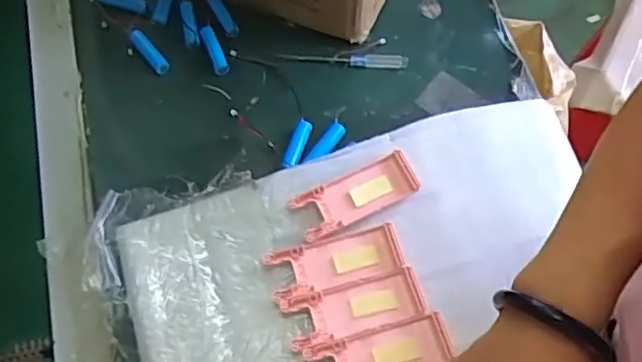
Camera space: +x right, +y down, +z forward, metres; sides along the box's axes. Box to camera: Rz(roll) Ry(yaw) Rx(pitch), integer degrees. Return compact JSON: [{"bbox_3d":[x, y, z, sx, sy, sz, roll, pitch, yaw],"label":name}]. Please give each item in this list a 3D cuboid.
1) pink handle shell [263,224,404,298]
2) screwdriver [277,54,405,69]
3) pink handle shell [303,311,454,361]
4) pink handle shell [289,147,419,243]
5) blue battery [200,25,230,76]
[{"bbox_3d":[0.011,0.062,0.478,0.101,0.008,0.038,-14,65,-6],"label":"pink handle shell"},{"bbox_3d":[0.021,-0.114,0.575,0.120,0.007,0.013,3,64,2],"label":"screwdriver"},{"bbox_3d":[0.042,0.127,0.449,0.101,0.007,0.040,-15,65,-7],"label":"pink handle shell"},{"bbox_3d":[0.028,0.010,0.499,0.103,0.014,0.038,-26,67,-12],"label":"pink handle shell"},{"bbox_3d":[-0.100,-0.123,0.574,0.014,0.014,0.051,-22,72,-10],"label":"blue battery"}]

